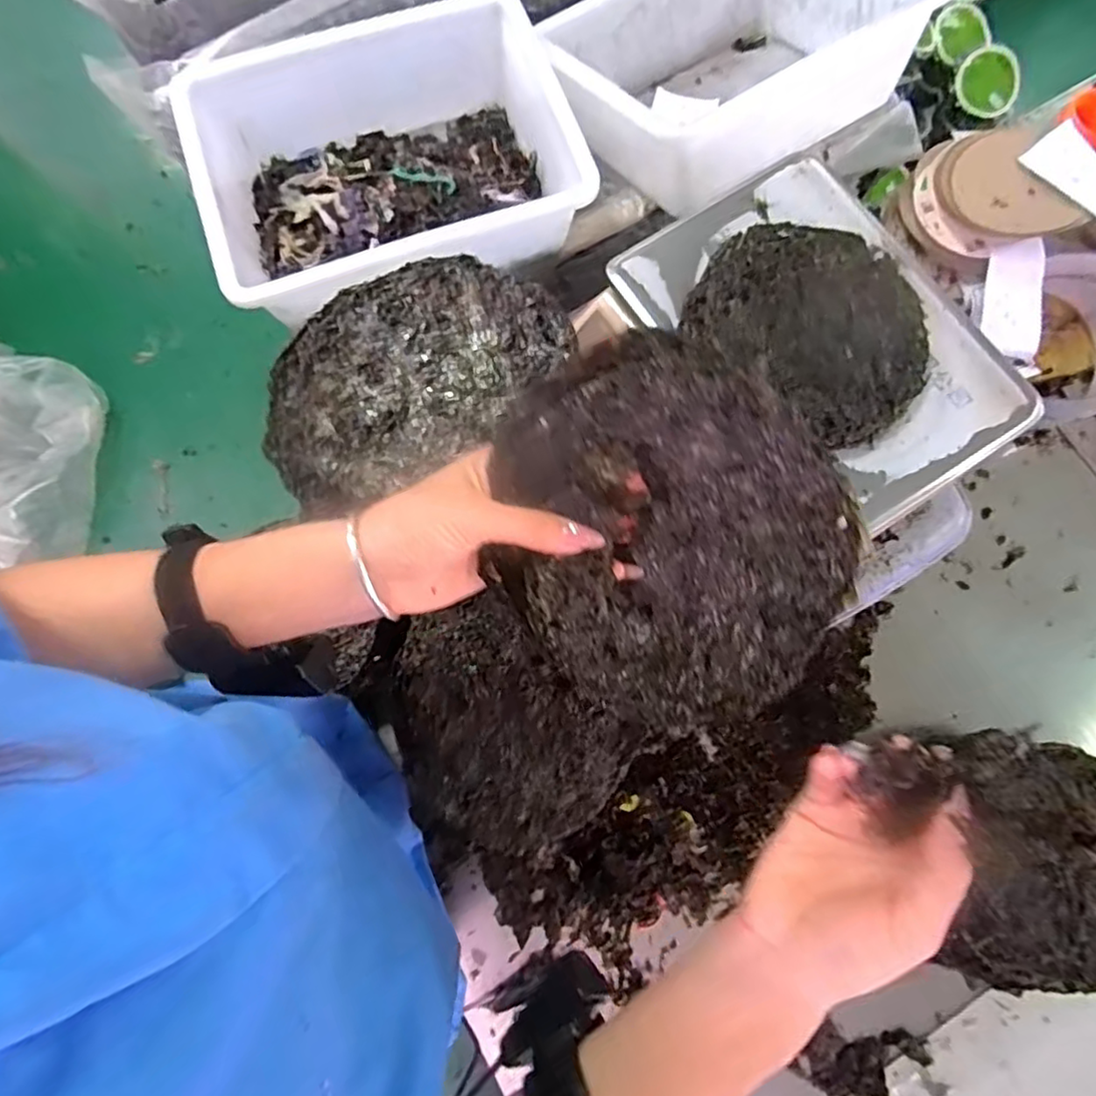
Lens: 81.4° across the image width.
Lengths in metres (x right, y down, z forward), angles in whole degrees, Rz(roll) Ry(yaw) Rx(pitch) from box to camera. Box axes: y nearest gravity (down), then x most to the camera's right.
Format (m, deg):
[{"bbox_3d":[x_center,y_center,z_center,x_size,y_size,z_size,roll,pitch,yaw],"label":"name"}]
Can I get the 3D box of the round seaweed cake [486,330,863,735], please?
[{"bbox_3d":[0.064,-0.007,0.338,0.169,0.028,0.196,-40,98,3],"label":"round seaweed cake"}]

